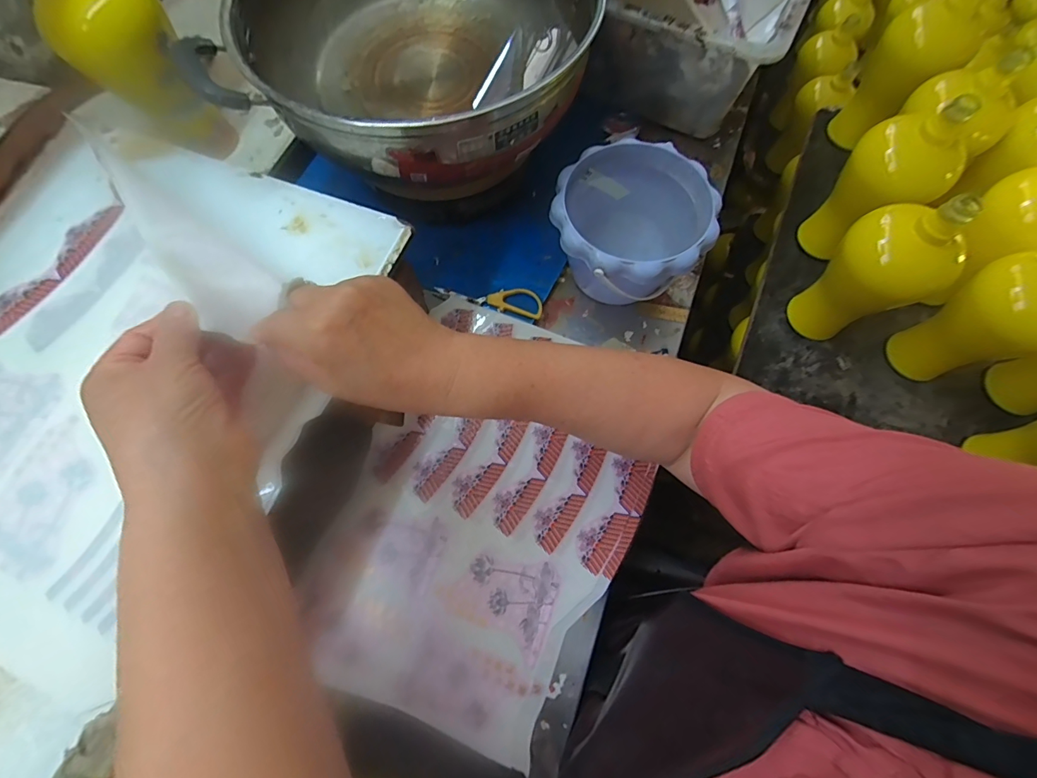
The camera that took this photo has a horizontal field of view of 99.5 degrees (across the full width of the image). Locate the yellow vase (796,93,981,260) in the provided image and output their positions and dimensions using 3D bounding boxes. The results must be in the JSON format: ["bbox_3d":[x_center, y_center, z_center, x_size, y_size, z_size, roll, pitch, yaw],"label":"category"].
[{"bbox_3d":[0.424,-0.237,0.518,0.096,0.206,0.101,-38,77,-14],"label":"yellow vase"}]

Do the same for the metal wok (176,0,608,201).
[{"bbox_3d":[-0.090,-0.343,0.433,0.319,0.093,0.315,1,71,-2],"label":"metal wok"}]

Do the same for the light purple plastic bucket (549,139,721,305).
[{"bbox_3d":[0.112,-0.158,0.470,0.148,0.118,0.149,1,71,-2],"label":"light purple plastic bucket"}]

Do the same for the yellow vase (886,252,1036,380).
[{"bbox_3d":[0.500,-0.066,0.477,0.101,0.214,0.098,-23,74,-10],"label":"yellow vase"}]

